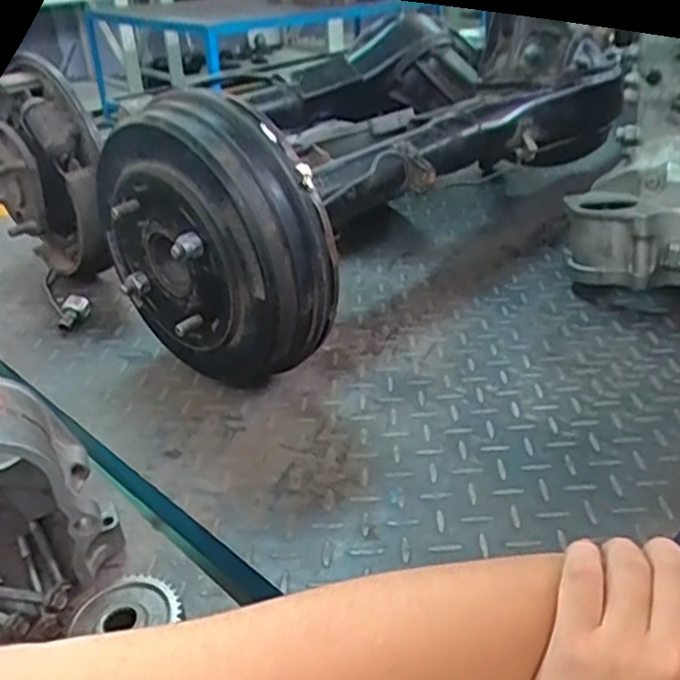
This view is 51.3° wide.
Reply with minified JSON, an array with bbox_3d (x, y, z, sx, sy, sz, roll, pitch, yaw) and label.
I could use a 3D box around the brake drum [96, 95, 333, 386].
[{"bbox_3d":[-0.117,-0.076,0.647,0.118,0.258,0.222,-26,37,-31],"label":"brake drum"}]

